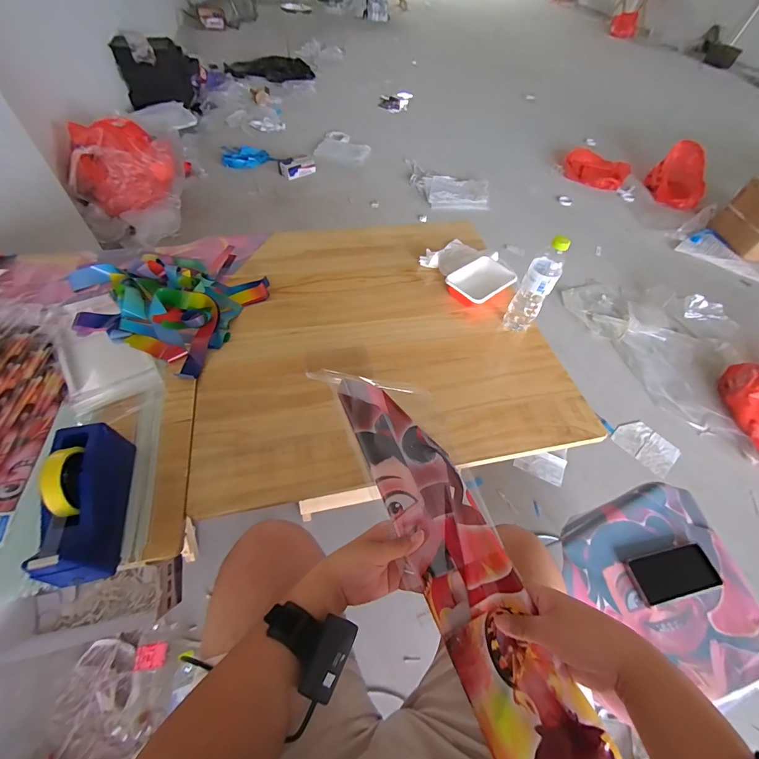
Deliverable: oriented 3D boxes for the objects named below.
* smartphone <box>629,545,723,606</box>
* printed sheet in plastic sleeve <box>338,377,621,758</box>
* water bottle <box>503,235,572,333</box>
[{"bbox_3d":[0.539,0.353,0.648,0.164,0.012,0.070,-8,45,-11],"label":"smartphone"},{"bbox_3d":[0.081,0.195,0.429,0.106,0.051,0.481,-22,66,-14],"label":"printed sheet in plastic sleeve"},{"bbox_3d":[0.348,-0.199,0.802,0.066,0.200,0.066,27,55,14],"label":"water bottle"}]

